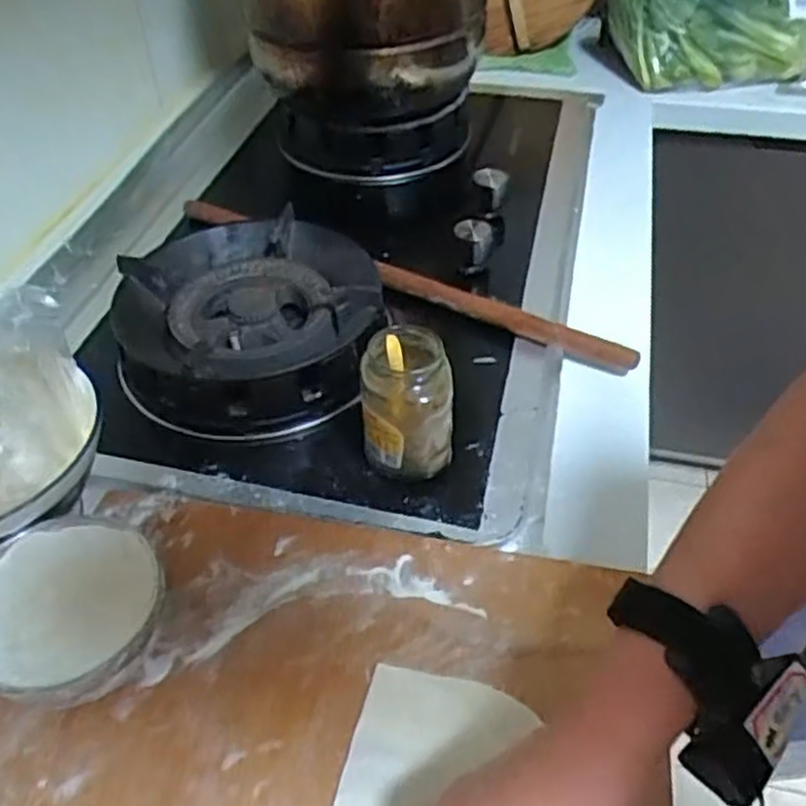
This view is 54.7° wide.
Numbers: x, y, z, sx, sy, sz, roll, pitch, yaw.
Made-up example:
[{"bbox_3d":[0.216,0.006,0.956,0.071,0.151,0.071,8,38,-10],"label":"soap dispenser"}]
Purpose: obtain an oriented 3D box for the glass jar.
[{"bbox_3d":[0.003,-0.001,0.565,0.064,0.106,0.061,-1,45,1],"label":"glass jar"}]

